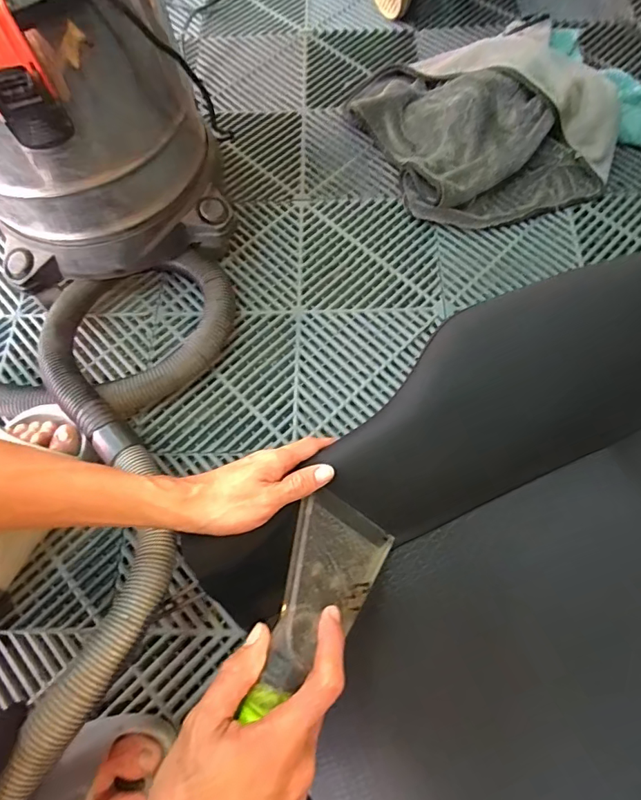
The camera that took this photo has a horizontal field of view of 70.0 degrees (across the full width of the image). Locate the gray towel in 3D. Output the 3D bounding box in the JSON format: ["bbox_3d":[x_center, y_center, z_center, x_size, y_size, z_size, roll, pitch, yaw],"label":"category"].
[{"bbox_3d":[0.242,-0.439,0.697,0.315,0.092,0.360,-23,70,-6],"label":"gray towel"}]

